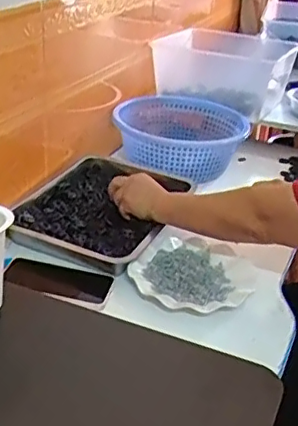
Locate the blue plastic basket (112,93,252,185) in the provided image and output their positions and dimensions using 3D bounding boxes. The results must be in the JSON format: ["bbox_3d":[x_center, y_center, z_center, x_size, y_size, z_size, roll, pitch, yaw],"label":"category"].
[{"bbox_3d":[0.048,-0.167,1.280,0.265,0.107,0.267,4,29,-2],"label":"blue plastic basket"}]

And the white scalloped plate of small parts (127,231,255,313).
[{"bbox_3d":[0.066,0.082,0.879,0.172,0.027,0.156,12,30,13],"label":"white scalloped plate of small parts"}]

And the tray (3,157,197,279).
[{"bbox_3d":[-0.075,-0.019,1.010,0.228,0.030,0.314,14,30,17],"label":"tray"}]

